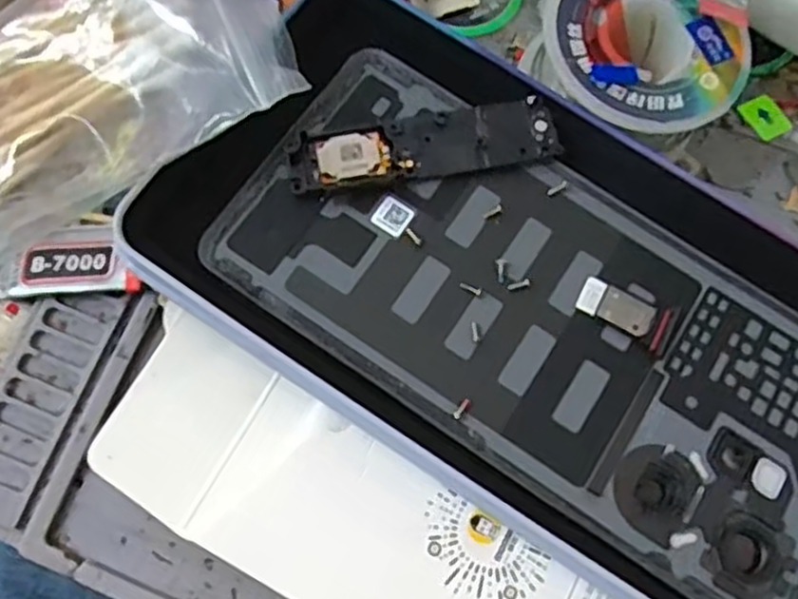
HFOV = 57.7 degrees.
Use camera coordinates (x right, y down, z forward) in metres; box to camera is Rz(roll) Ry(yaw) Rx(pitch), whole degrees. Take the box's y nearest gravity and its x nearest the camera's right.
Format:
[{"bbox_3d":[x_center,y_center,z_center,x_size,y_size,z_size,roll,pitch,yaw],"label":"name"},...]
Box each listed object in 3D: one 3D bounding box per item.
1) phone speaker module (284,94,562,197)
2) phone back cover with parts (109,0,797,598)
[{"bbox_3d":[0.006,-0.039,0.183,0.067,0.006,0.017,-10,74,-7],"label":"phone speaker module"},{"bbox_3d":[0.035,0.000,0.173,0.182,0.010,0.098,33,74,6],"label":"phone back cover with parts"}]

